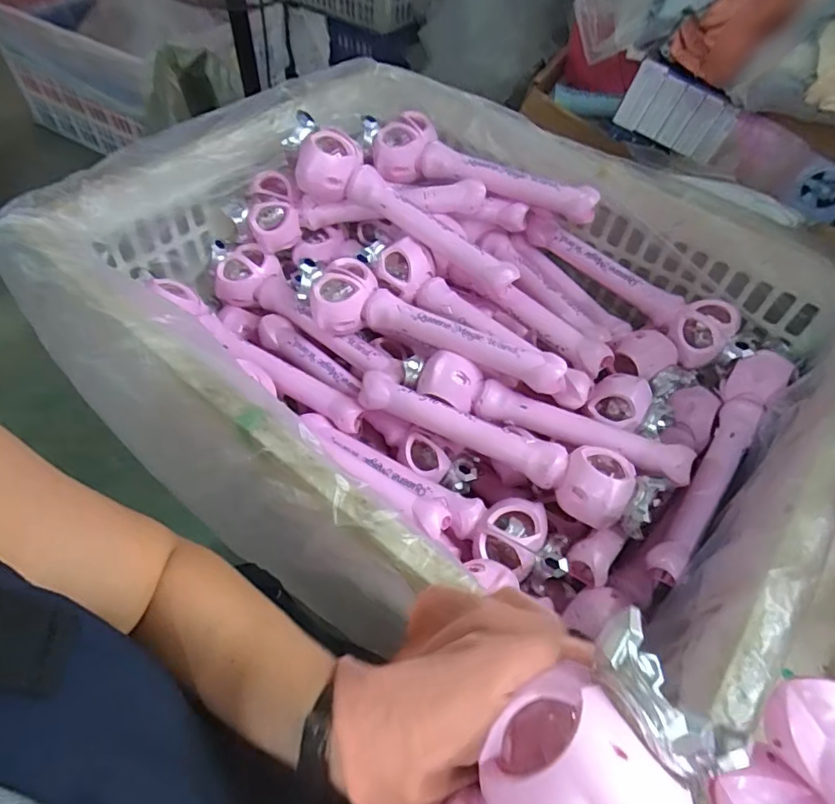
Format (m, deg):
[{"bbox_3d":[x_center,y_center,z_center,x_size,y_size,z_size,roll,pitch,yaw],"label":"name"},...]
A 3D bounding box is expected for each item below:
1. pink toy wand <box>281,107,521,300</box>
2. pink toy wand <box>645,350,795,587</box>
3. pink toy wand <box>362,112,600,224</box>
[{"bbox_3d":[-0.028,-0.247,0.727,0.353,0.073,0.072,33,56,-5],"label":"pink toy wand"},{"bbox_3d":[0.364,0.070,0.651,0.056,0.069,0.324,30,71,17],"label":"pink toy wand"},{"bbox_3d":[0.084,-0.341,0.787,0.360,0.057,0.074,18,54,9],"label":"pink toy wand"}]

